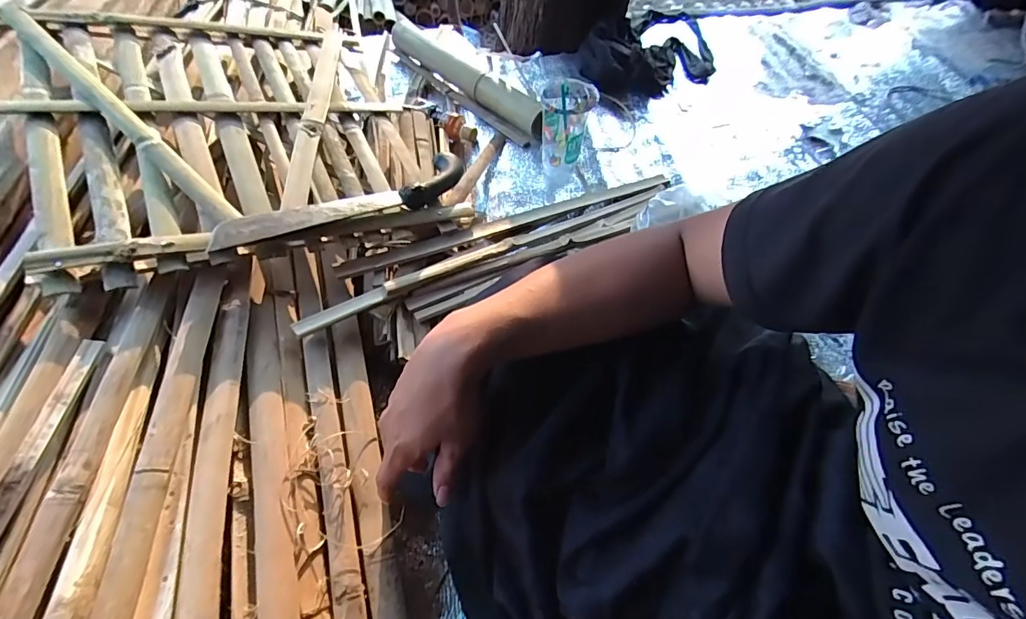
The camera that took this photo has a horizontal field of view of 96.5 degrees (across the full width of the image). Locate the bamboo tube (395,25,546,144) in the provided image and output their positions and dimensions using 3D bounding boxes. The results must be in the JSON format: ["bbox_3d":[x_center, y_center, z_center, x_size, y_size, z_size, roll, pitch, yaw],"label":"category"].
[{"bbox_3d":[-0.110,-0.496,0.975,0.052,0.071,0.504,-35,61,-25],"label":"bamboo tube"}]

